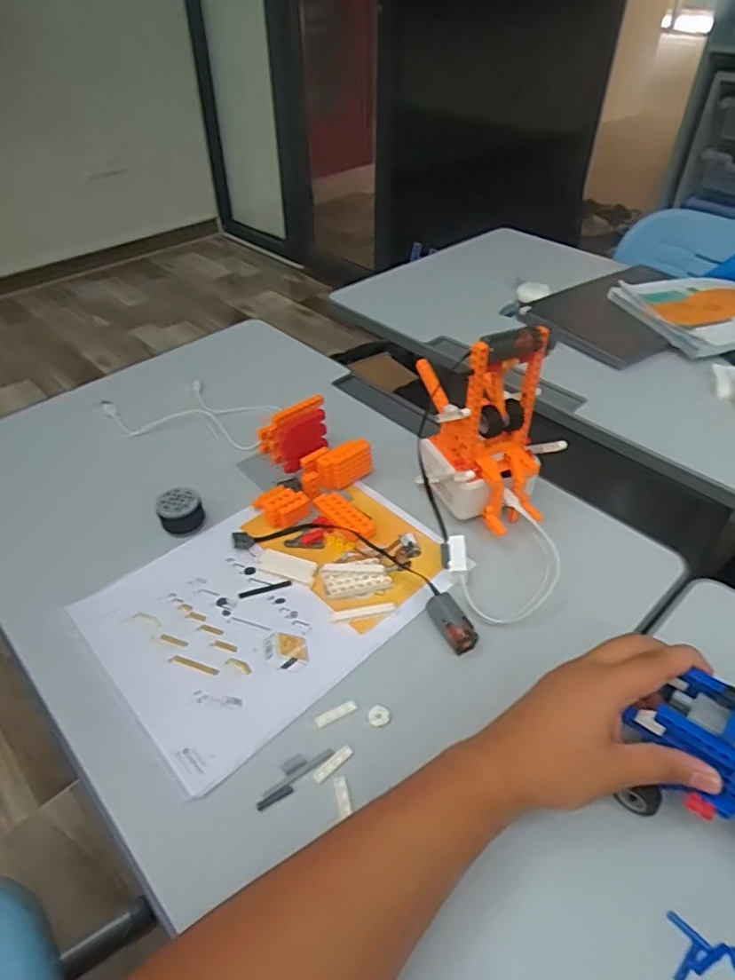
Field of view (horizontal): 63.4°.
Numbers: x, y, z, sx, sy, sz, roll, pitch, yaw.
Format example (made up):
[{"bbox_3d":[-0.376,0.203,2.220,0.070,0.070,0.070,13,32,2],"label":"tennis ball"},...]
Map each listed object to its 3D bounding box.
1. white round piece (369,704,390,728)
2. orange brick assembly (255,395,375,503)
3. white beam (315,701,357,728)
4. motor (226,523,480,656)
[{"bbox_3d":[0.009,0.168,0.441,0.015,0.004,0.015,-1,44,1],"label":"white round piece"},{"bbox_3d":[-0.056,-0.049,0.634,0.083,0.054,0.106,-27,50,-24],"label":"orange brick assembly"},{"bbox_3d":[-0.024,0.167,0.444,0.032,0.004,0.009,-20,47,-18],"label":"white beam"},{"bbox_3d":[-0.006,0.066,0.537,0.243,0.021,0.070,21,49,22],"label":"motor"}]

